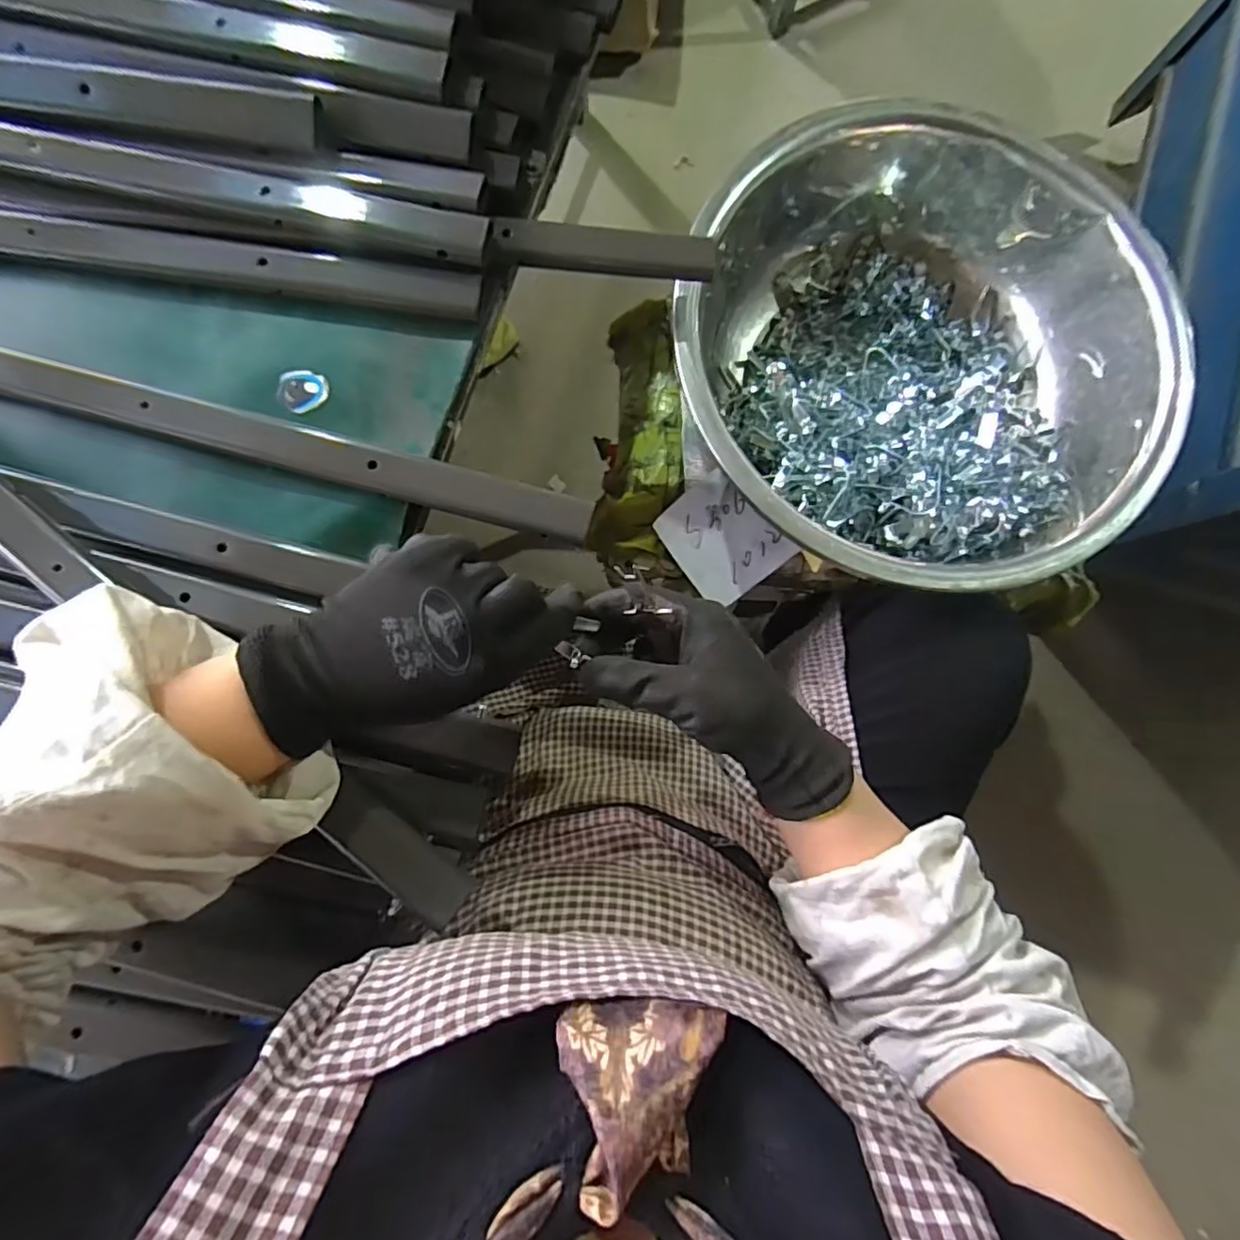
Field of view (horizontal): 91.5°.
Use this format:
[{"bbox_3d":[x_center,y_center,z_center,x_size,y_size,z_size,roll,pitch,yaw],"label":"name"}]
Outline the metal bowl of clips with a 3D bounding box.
[{"bbox_3d":[0.232,-0.209,0.495,0.370,0.121,0.365,0,84,-3],"label":"metal bowl of clips"}]

